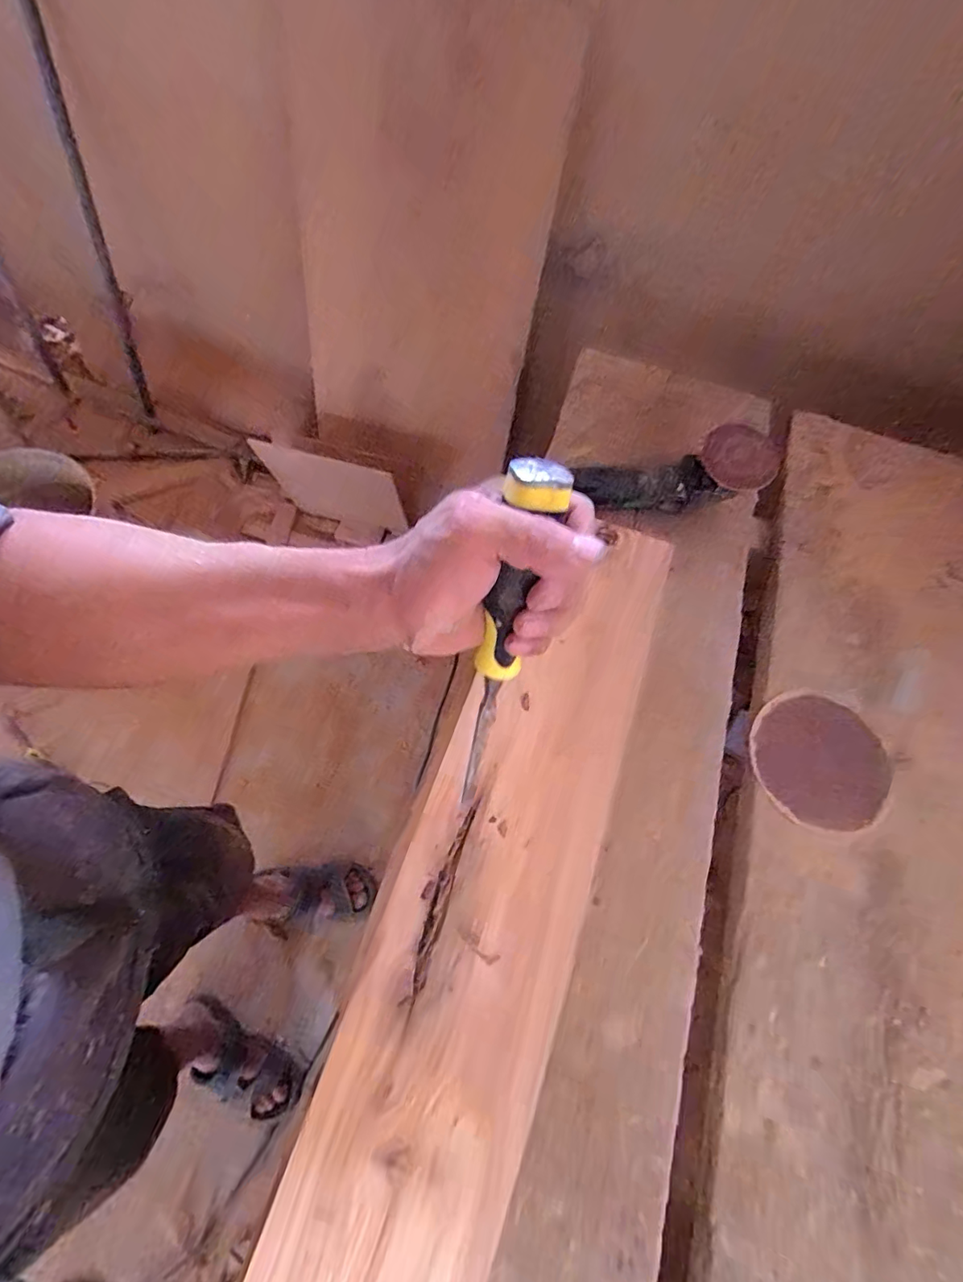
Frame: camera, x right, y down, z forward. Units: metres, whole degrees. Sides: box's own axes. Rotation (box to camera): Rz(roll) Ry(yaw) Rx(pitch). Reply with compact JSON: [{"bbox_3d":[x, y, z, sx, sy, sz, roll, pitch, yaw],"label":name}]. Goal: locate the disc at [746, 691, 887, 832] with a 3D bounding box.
[{"bbox_3d":[0.401,0.140,0.630,0.152,0.005,0.160,32,68,10],"label":"disc"}]

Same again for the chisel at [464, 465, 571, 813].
[{"bbox_3d":[0.009,0.017,0.320,0.029,0.249,0.026,13,39,2],"label":"chisel"}]

